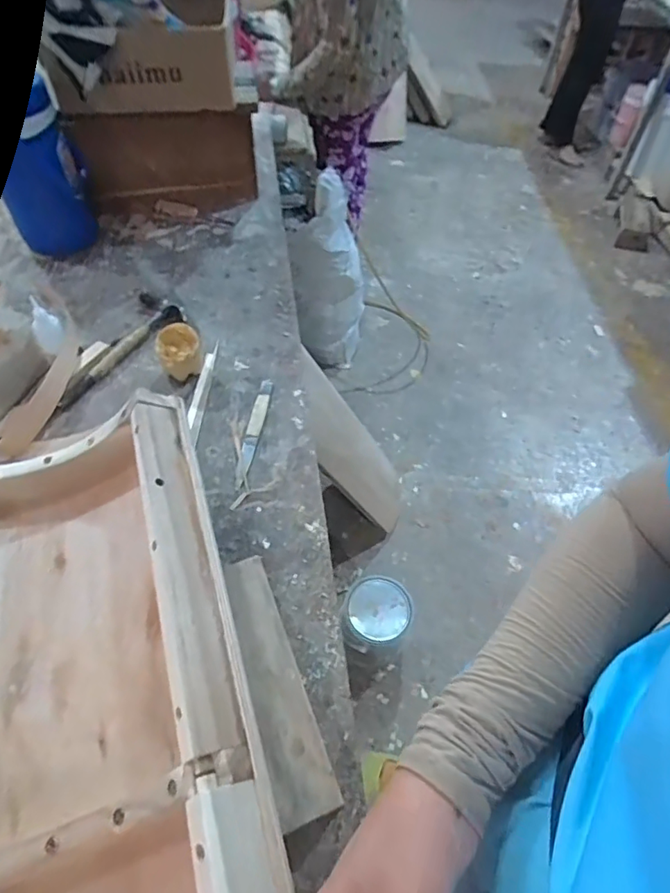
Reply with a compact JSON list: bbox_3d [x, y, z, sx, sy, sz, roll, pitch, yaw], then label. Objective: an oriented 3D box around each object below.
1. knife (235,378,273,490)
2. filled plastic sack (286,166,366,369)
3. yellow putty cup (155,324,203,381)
[{"bbox_3d":[-0.102,-0.022,0.644,0.019,0.013,0.164,6,52,3],"label":"knife"},{"bbox_3d":[0.001,-0.563,1.709,0.181,0.599,0.299,20,55,12],"label":"filled plastic sack"},{"bbox_3d":[-0.206,-0.122,0.678,0.056,0.048,0.063,-12,54,-11],"label":"yellow putty cup"}]

